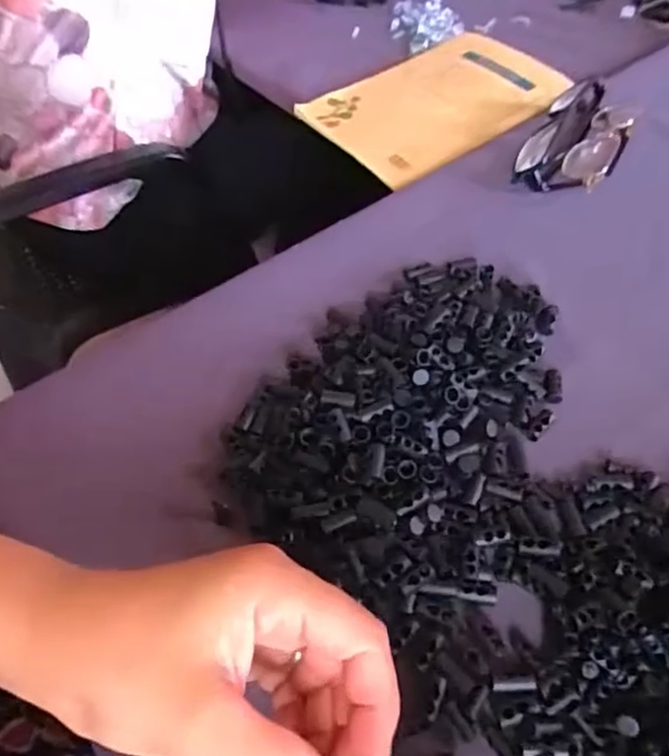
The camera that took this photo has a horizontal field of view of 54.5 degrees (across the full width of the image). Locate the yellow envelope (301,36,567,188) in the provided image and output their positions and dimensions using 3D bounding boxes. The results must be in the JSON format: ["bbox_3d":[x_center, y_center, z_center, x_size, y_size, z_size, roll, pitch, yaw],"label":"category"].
[{"bbox_3d":[0.095,-0.241,0.558,0.213,0.009,0.144,-31,57,-18],"label":"yellow envelope"}]

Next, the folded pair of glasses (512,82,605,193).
[{"bbox_3d":[0.173,-0.190,0.495,0.034,0.030,0.129,24,56,24],"label":"folded pair of glasses"}]

